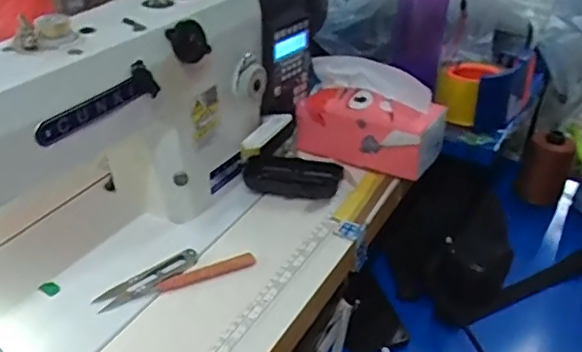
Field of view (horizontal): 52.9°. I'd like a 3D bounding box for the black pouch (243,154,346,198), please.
[{"bbox_3d":[0.002,0.000,0.664,0.108,0.023,0.048,10,35,12],"label":"black pouch"}]

